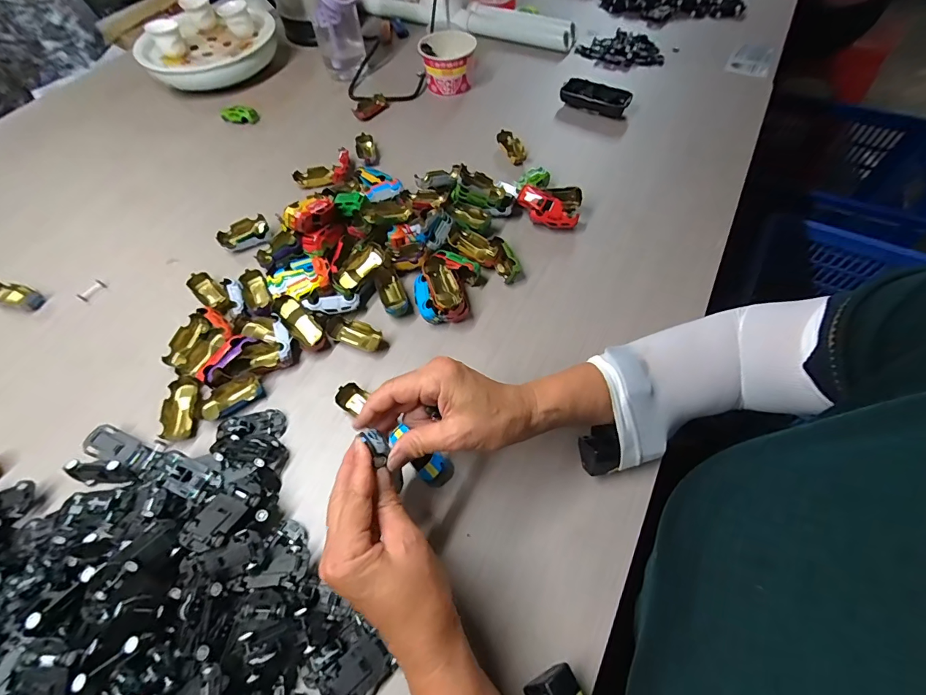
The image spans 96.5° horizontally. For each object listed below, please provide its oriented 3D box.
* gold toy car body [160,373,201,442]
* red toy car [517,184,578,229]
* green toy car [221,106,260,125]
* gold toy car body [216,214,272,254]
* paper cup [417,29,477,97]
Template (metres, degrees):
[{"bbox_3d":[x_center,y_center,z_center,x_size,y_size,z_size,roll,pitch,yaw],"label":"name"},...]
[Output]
[{"bbox_3d":[-0.290,0.061,0.426,0.034,0.016,0.066,-14,60,-6],"label":"gold toy car body"},{"bbox_3d":[0.109,-0.179,0.535,0.080,0.030,0.028,32,65,1],"label":"red toy car"},{"bbox_3d":[-0.386,-0.401,0.707,0.066,0.018,0.027,7,60,6],"label":"green toy car"},{"bbox_3d":[-0.290,-0.148,0.550,0.064,0.021,0.037,-27,62,-13],"label":"gold toy car body"},{"bbox_3d":[-0.027,-0.494,0.710,0.093,0.067,0.088,-1,60,1],"label":"paper cup"}]

